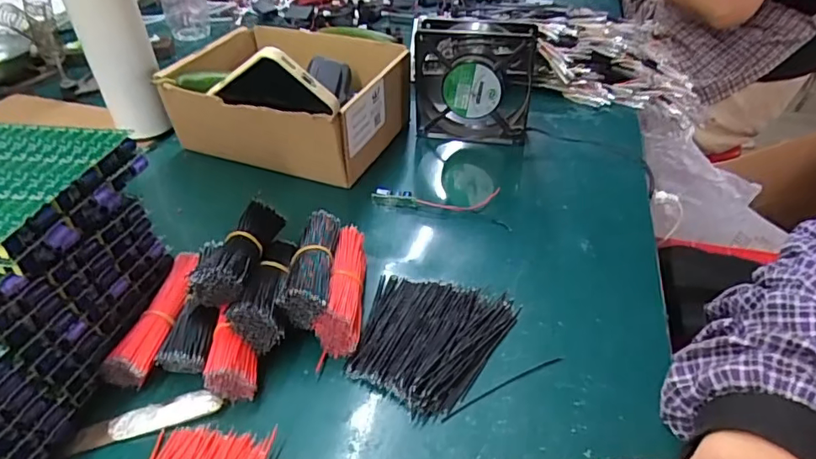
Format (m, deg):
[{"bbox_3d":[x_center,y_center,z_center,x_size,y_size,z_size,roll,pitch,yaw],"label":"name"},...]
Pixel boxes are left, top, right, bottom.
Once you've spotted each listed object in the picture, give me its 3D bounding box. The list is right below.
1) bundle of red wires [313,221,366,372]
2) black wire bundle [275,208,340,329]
[{"bbox_3d":[-0.047,0.042,0.392,0.029,0.035,0.111,0,39,-1],"label":"bundle of red wires"},{"bbox_3d":[-0.071,0.022,0.388,0.031,0.024,0.102,-2,37,0],"label":"black wire bundle"}]

